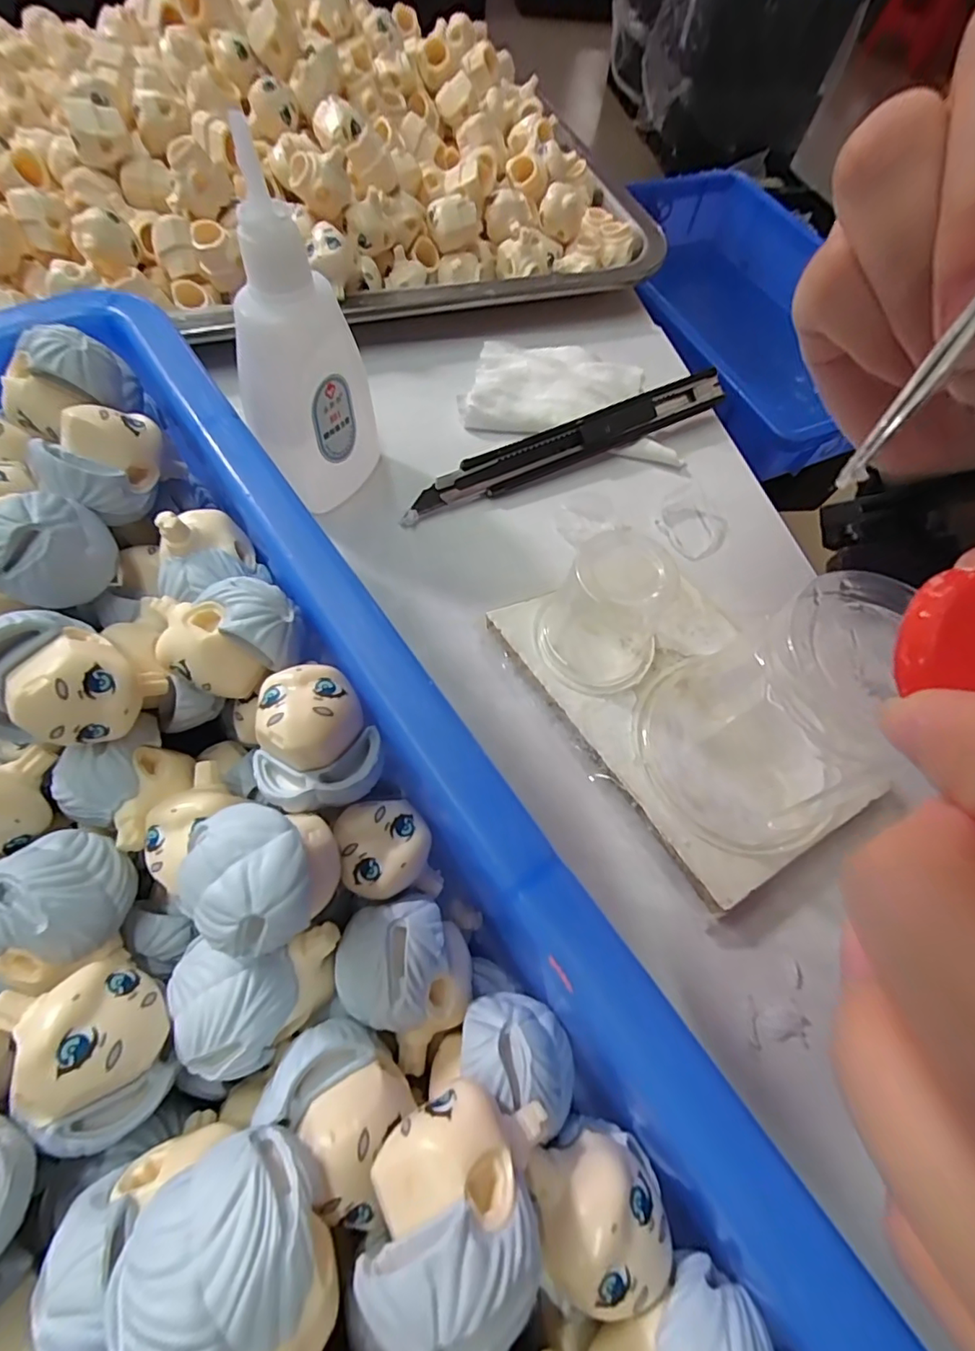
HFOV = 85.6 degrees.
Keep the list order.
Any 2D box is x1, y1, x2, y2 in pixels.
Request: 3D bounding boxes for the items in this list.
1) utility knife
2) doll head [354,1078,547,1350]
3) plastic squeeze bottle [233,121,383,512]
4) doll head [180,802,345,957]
[{"bbox_3d":[0.035,-0.094,0.209,0.148,0.007,0.015,-26,102,-14],"label":"utility knife"},{"bbox_3d":[-0.004,0.069,0.067,0.021,0.018,0.023,12,64,2],"label":"doll head"},{"bbox_3d":[-0.054,-0.090,0.159,0.035,0.095,0.029,-10,66,-10],"label":"plastic squeeze bottle"},{"bbox_3d":[-0.036,0.034,0.090,0.021,0.020,0.022,-6,64,-6],"label":"doll head"}]

